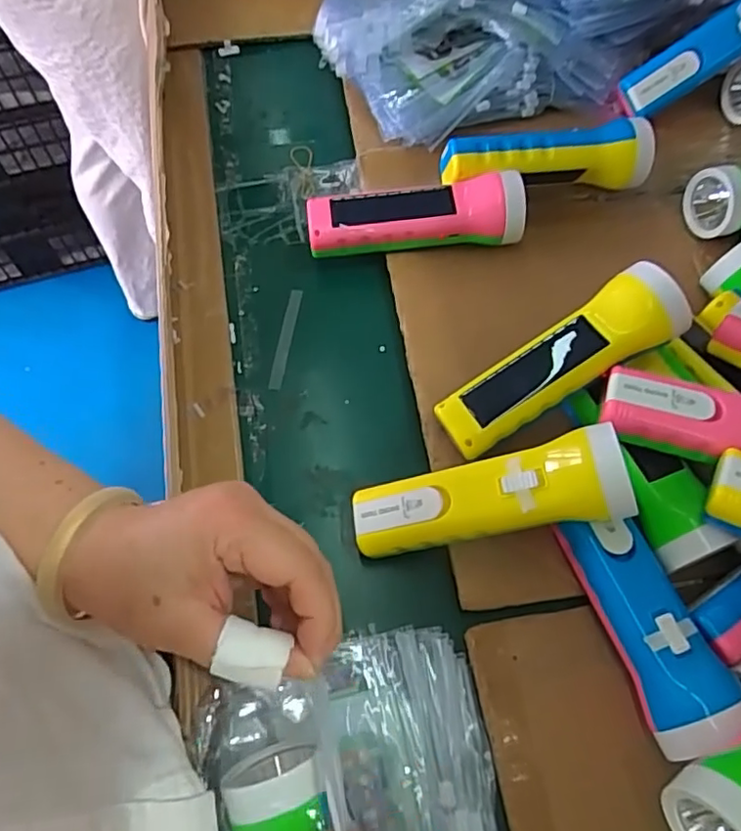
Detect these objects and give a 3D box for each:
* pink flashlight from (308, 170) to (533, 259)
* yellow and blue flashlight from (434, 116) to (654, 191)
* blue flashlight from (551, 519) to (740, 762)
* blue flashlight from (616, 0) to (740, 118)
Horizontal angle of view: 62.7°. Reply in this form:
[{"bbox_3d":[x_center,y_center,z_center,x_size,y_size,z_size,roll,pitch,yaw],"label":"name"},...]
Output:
[{"bbox_3d":[0.034,-0.148,0.472,0.163,0.055,0.046,-4,67,-1],"label":"pink flashlight"},{"bbox_3d":[0.139,-0.202,0.482,0.168,0.044,0.044,-7,67,-3],"label":"yellow and blue flashlight"},{"bbox_3d":[0.153,0.116,0.343,0.047,0.042,0.126,-18,68,-7],"label":"blue flashlight"},{"bbox_3d":[0.294,-0.314,0.511,0.169,0.040,0.041,-30,65,13],"label":"blue flashlight"}]

